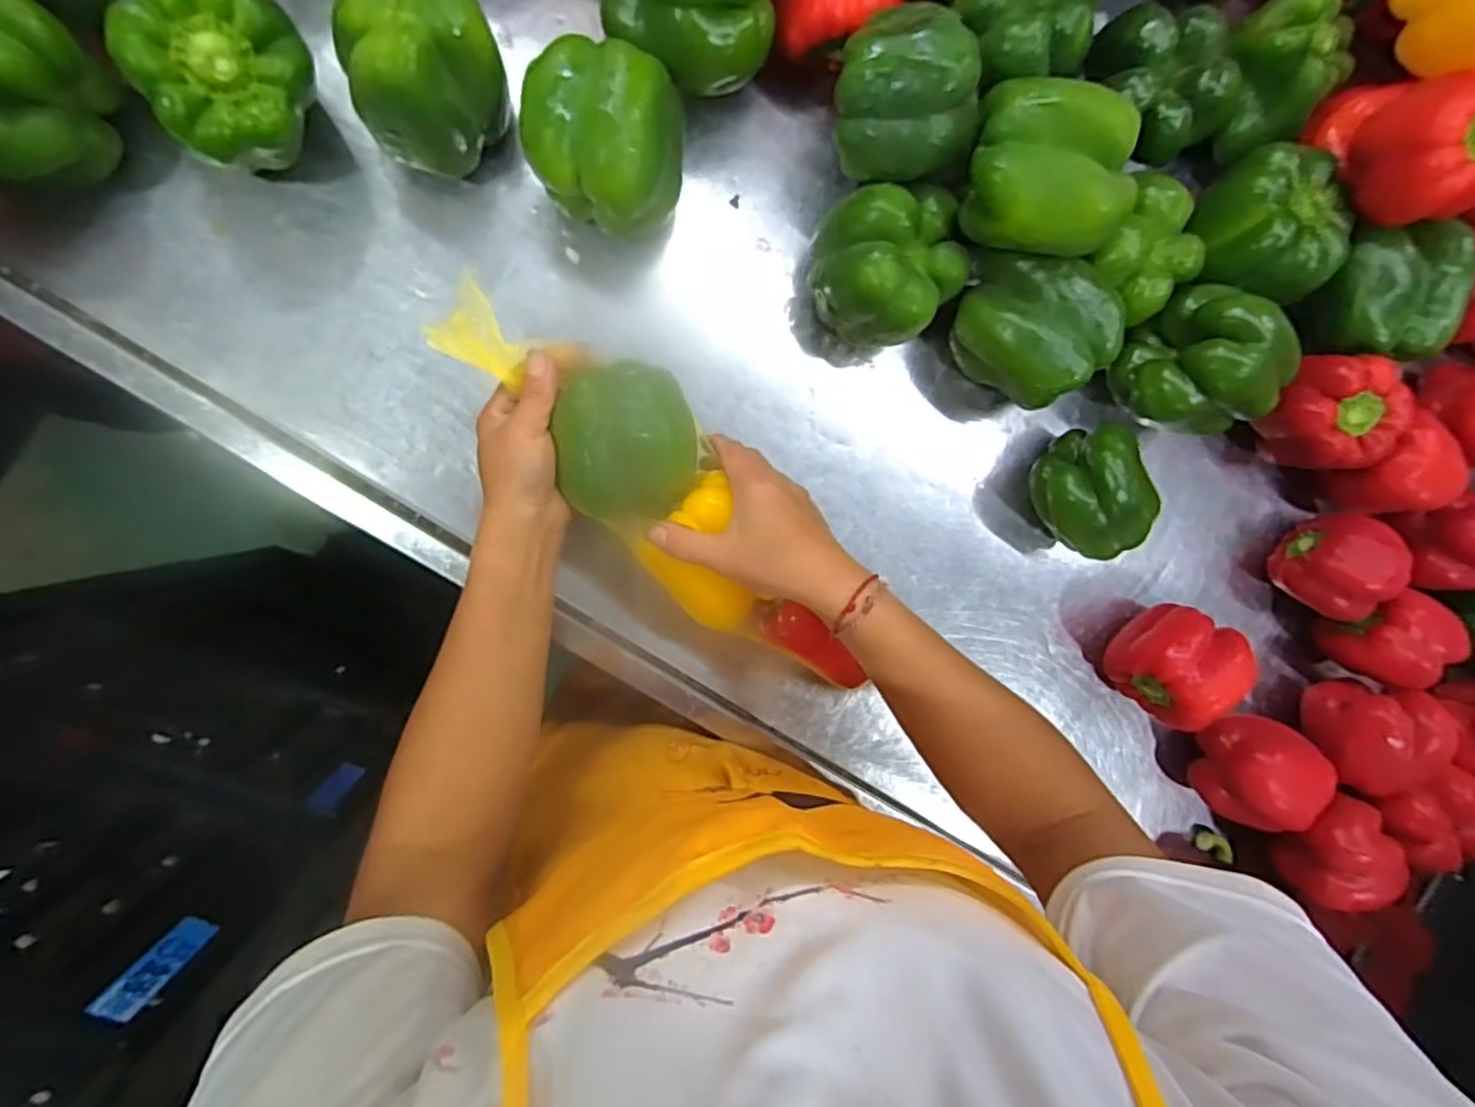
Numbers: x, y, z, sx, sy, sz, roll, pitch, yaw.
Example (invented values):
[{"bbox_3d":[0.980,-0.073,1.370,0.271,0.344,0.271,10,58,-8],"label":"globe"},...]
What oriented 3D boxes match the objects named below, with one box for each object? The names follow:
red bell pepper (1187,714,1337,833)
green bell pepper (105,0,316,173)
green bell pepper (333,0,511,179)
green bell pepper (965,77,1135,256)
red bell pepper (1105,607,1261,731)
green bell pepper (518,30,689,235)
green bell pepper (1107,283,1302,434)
[{"bbox_3d":[0.417,0.176,0.559,0.073,0.076,0.085,25,91,-10],"label":"red bell pepper"},{"bbox_3d":[-0.296,-0.281,0.410,0.088,0.102,0.078,-33,99,-4],"label":"green bell pepper"},{"bbox_3d":[-0.190,-0.293,0.429,0.086,0.098,0.085,-1,95,-8],"label":"green bell pepper"},{"bbox_3d":[0.187,-0.227,0.417,0.087,0.071,0.083,3,95,-9],"label":"green bell pepper"},{"bbox_3d":[0.343,0.084,0.542,0.072,0.086,0.067,-37,99,-3],"label":"red bell pepper"},{"bbox_3d":[-0.085,-0.259,0.447,0.095,0.099,0.094,-1,95,-8],"label":"green bell pepper"},{"bbox_3d":[0.344,-0.135,0.510,0.094,0.104,0.095,-1,95,-8],"label":"green bell pepper"}]

